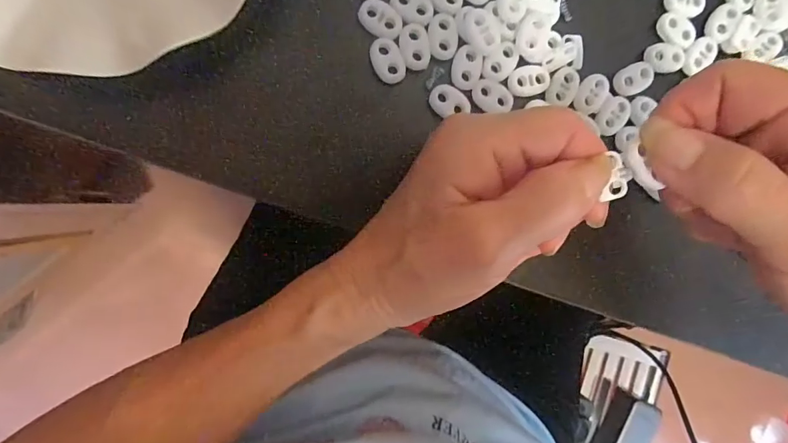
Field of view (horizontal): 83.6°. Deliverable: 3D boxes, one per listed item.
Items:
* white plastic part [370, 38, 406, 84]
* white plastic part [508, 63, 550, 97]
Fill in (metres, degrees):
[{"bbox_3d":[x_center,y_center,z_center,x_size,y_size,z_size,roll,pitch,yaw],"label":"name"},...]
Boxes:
[{"bbox_3d":[-0.003,-0.080,0.219,0.015,0.004,0.022,-27,95,-6],"label":"white plastic part"},{"bbox_3d":[0.071,-0.074,0.231,0.022,0.004,0.016,-17,94,-7],"label":"white plastic part"}]

